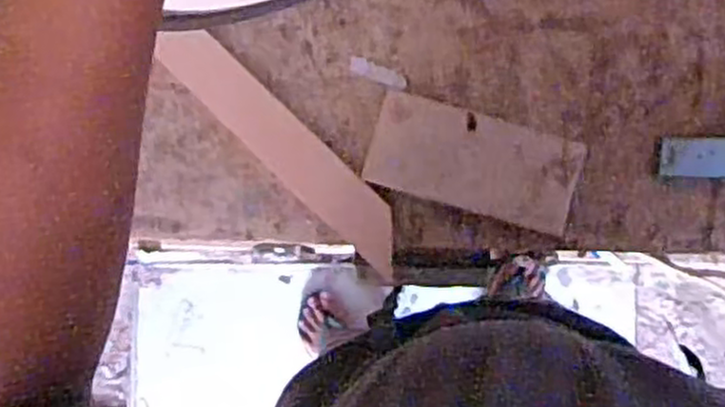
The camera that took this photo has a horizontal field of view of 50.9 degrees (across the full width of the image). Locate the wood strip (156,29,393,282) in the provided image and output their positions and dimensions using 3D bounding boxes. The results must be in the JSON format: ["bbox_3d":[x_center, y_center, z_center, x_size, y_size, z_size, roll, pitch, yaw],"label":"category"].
[{"bbox_3d":[-0.069,-0.052,0.714,0.287,0.008,0.052,44,89,0],"label":"wood strip"}]

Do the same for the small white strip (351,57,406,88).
[{"bbox_3d":[0.014,-0.122,0.712,0.055,0.004,0.015,22,90,2],"label":"small white strip"}]

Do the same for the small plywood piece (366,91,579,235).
[{"bbox_3d":[0.104,-0.038,0.709,0.190,0.008,0.086,16,89,0],"label":"small plywood piece"}]

